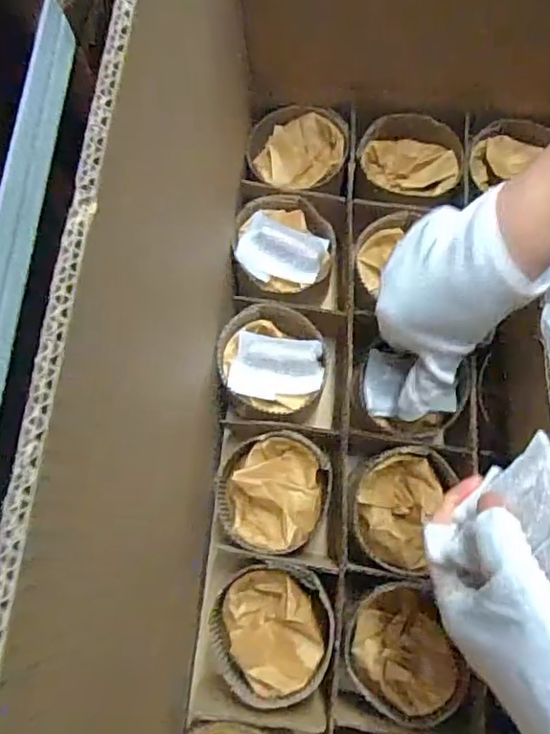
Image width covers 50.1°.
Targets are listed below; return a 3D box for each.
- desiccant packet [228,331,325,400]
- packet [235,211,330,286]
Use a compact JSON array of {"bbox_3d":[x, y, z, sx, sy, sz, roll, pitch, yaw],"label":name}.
[{"bbox_3d":[0.002,0.000,0.453,0.069,0.008,0.051,10,77,4],"label":"desiccant packet"},{"bbox_3d":[0.004,-0.096,0.481,0.070,0.016,0.052,22,78,7],"label":"packet"}]

